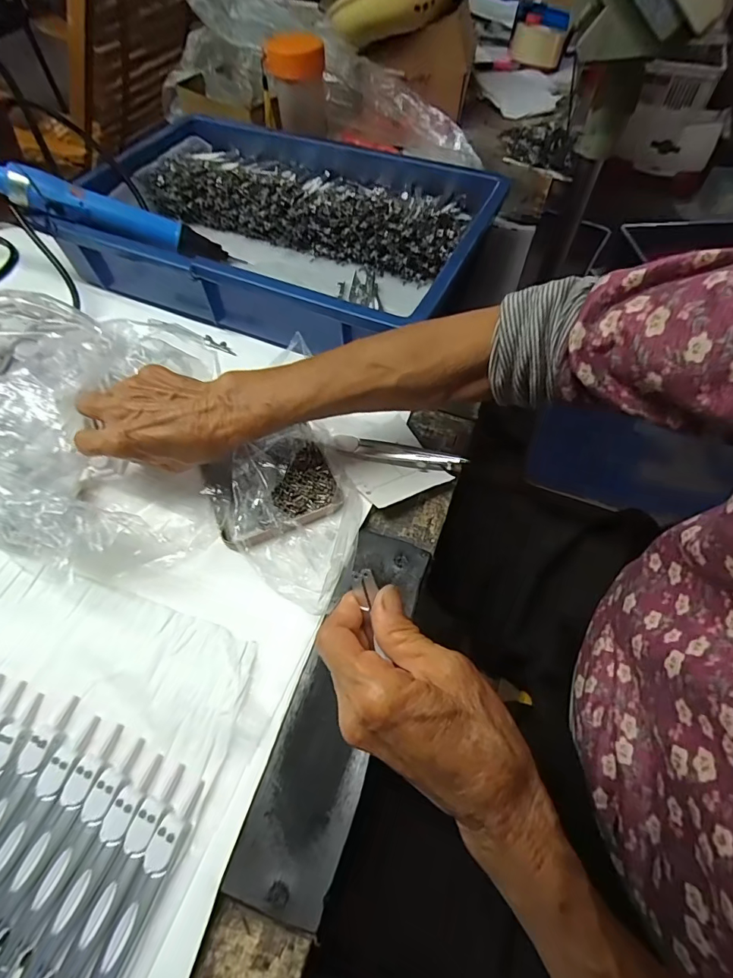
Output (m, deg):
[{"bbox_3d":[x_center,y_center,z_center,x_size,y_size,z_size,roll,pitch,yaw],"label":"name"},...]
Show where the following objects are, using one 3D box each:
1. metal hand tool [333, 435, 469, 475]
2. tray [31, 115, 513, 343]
[{"bbox_3d":[0.024,-0.030,0.370,0.107,0.013,0.017,17,59,11],"label":"metal hand tool"},{"bbox_3d":[-0.106,-0.297,0.503,0.461,0.074,0.300,22,60,14],"label":"tray"}]

